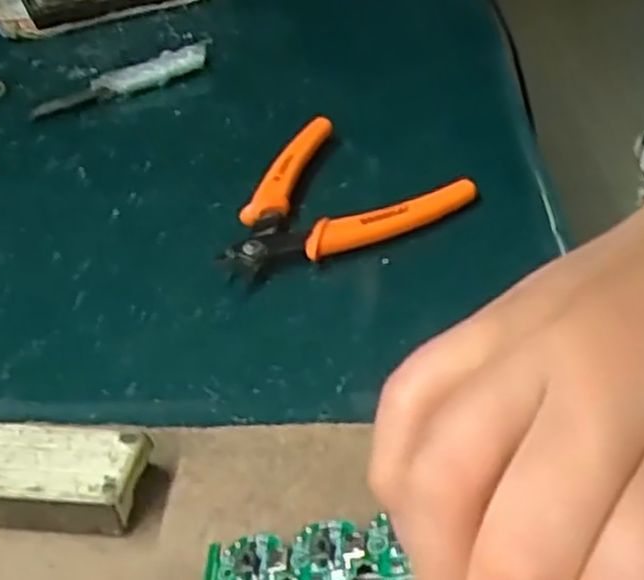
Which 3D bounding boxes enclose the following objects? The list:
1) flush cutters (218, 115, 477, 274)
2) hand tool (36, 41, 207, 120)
[{"bbox_3d":[0.001,-0.048,0.360,0.114,0.018,0.086,-20,43,-18],"label":"flush cutters"},{"bbox_3d":[-0.118,-0.124,0.459,0.108,0.016,0.016,-23,44,-21],"label":"hand tool"}]

